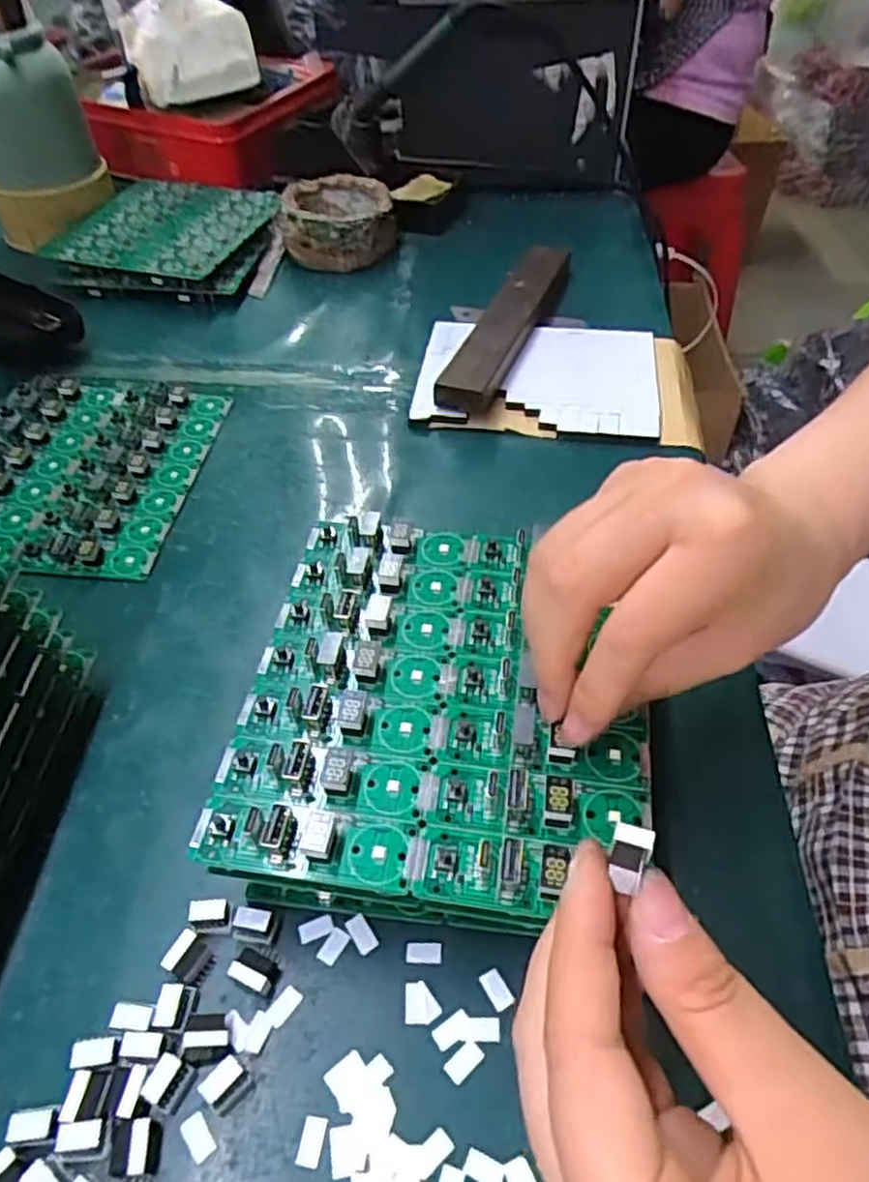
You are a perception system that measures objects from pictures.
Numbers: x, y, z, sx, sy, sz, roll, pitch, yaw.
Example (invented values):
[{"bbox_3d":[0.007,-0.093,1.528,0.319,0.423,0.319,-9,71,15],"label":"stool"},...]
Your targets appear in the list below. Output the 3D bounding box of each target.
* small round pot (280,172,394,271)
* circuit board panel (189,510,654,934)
[{"bbox_3d":[-0.074,-0.286,0.578,0.083,0.048,0.083,0,48,0],"label":"small round pot"},{"bbox_3d":[0.003,0.033,0.256,0.135,0.012,0.152,7,49,7],"label":"circuit board panel"}]

